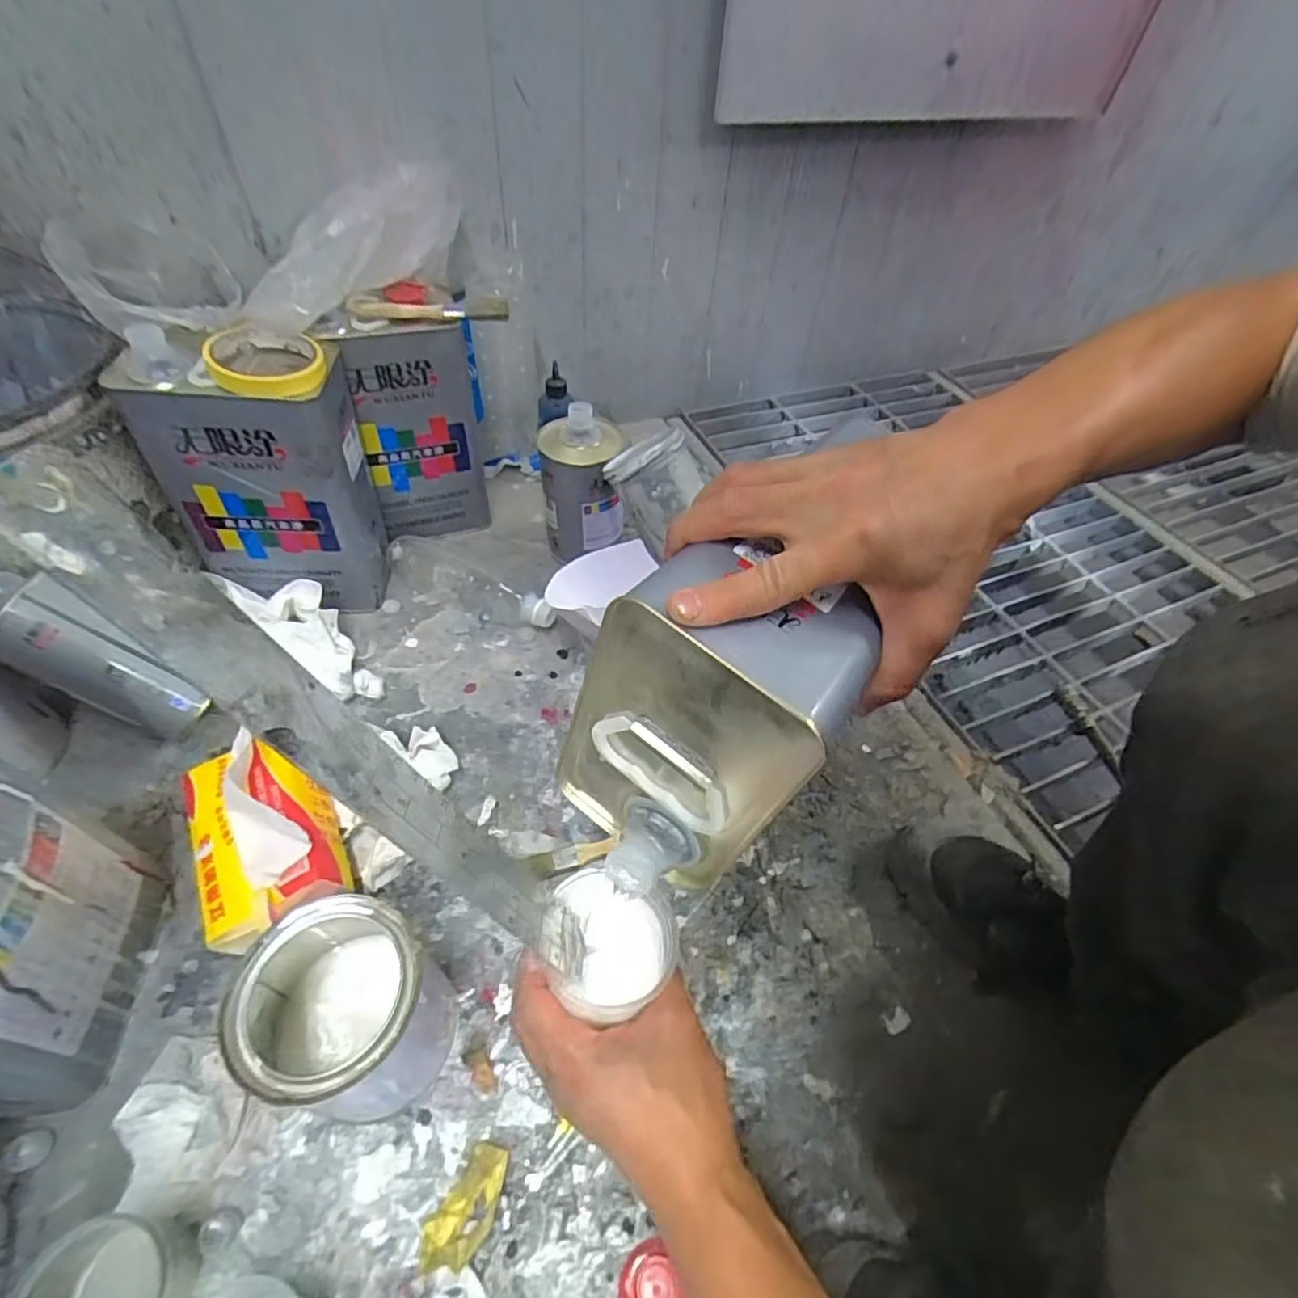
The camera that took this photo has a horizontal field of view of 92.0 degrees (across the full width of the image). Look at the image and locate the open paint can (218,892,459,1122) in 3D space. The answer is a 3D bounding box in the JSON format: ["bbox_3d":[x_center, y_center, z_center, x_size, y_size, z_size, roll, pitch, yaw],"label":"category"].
[{"bbox_3d":[-0.194,0.240,0.413,0.107,0.129,0.102,3,50,-3],"label":"open paint can"}]

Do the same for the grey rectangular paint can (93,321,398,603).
[{"bbox_3d":[-0.376,-0.177,0.632,0.167,0.266,0.111,0,50,-6],"label":"grey rectangular paint can"}]

